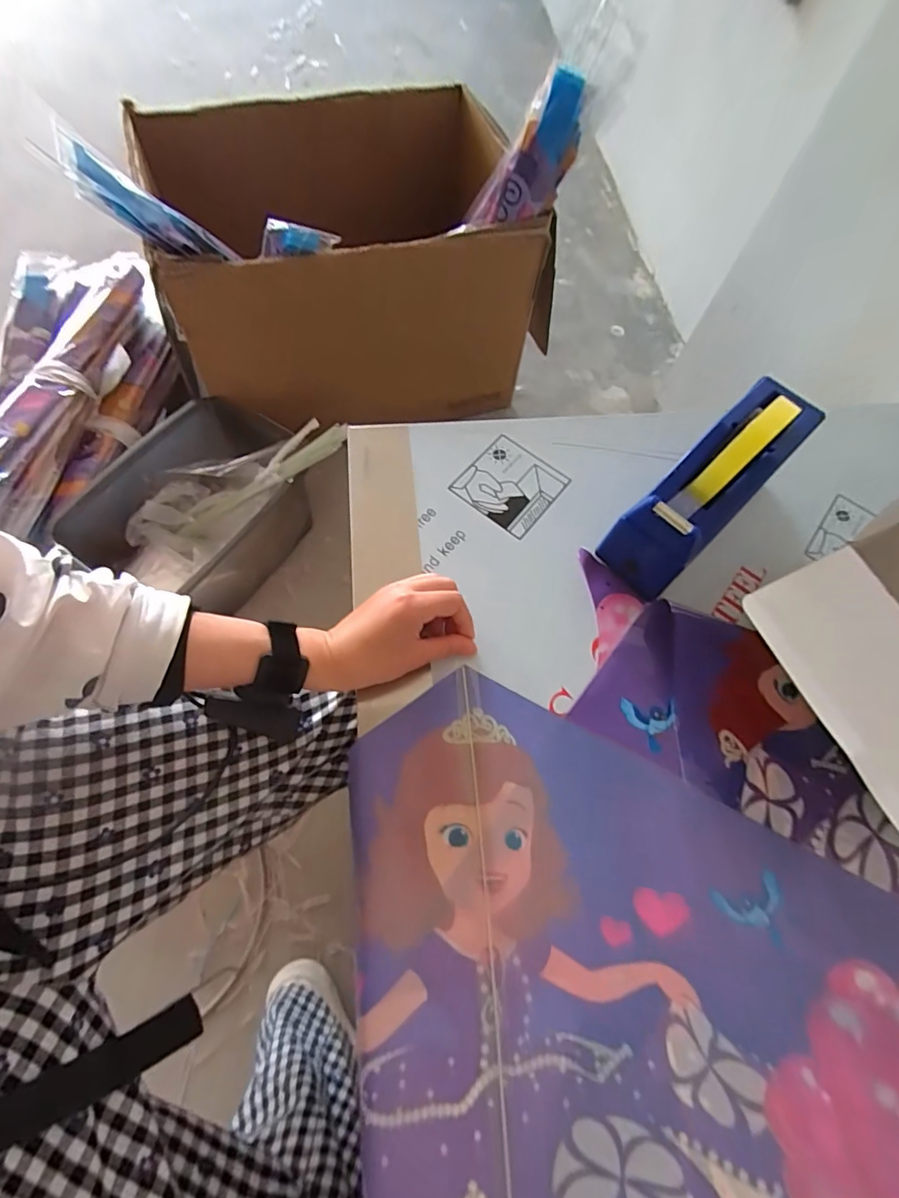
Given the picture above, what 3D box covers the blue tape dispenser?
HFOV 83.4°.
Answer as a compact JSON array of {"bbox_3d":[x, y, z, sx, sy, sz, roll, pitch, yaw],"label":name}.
[{"bbox_3d":[0.222,-0.102,0.423,0.064,0.078,0.215,44,94,15],"label":"blue tape dispenser"}]

